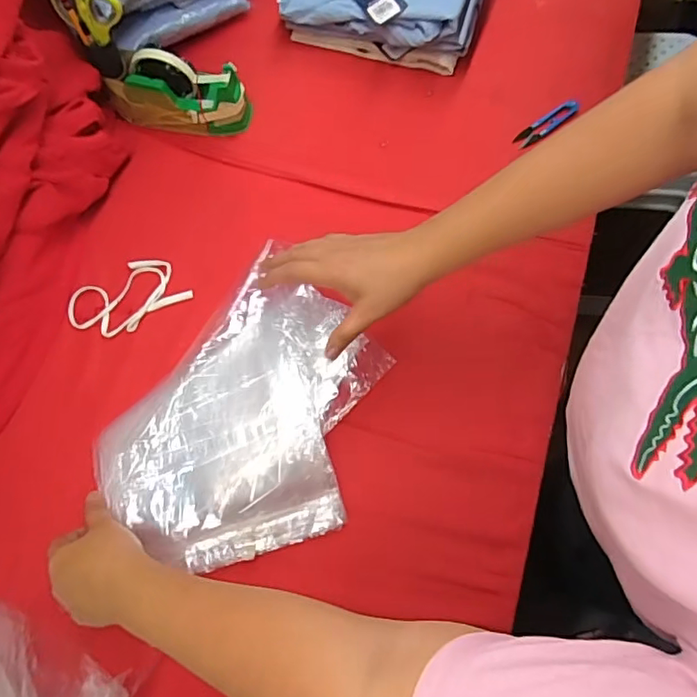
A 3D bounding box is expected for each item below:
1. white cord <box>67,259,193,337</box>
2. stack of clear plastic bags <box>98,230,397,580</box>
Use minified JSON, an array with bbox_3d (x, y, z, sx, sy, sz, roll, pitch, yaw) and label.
[{"bbox_3d":[-0.276,-0.062,0.644,0.139,0.009,0.082,-32,73,-9],"label":"white cord"},{"bbox_3d":[-0.098,0.078,0.571,0.243,0.029,0.322,35,74,5],"label":"stack of clear plastic bags"}]

